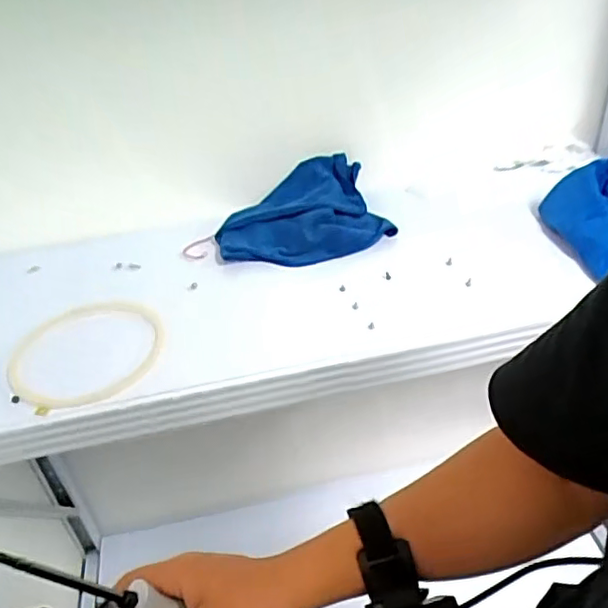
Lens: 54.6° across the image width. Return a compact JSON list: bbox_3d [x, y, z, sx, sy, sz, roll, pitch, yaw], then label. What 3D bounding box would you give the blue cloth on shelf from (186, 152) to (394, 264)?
[{"bbox_3d":[-0.030,-0.136,0.890,0.303,0.069,0.197,-10,38,-6],"label":"blue cloth on shelf"}]

